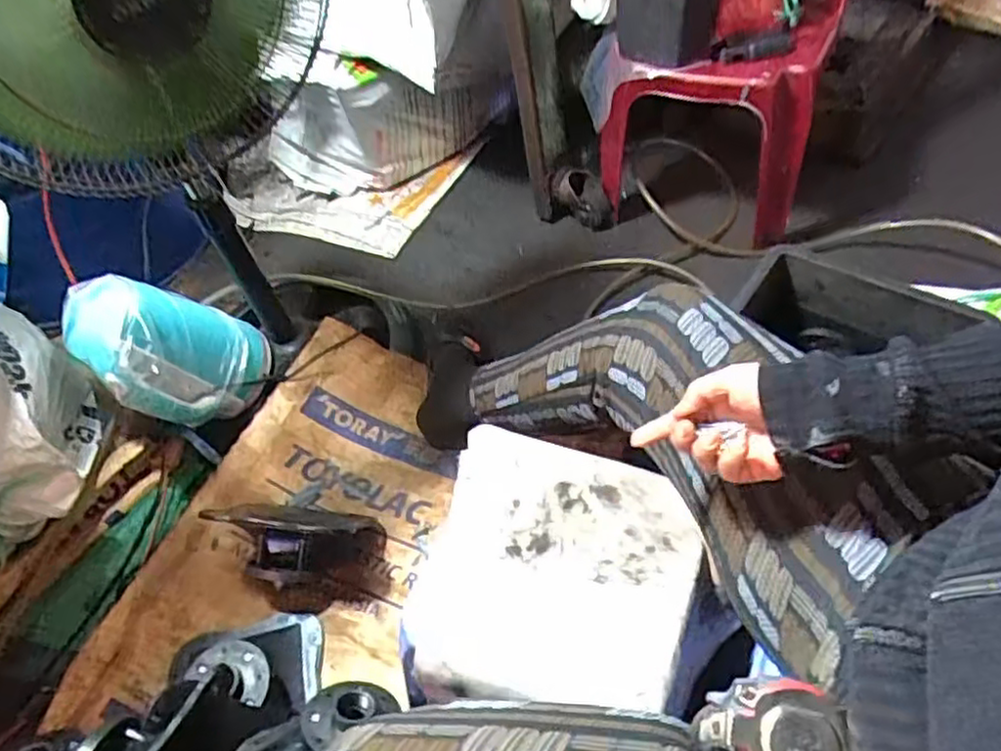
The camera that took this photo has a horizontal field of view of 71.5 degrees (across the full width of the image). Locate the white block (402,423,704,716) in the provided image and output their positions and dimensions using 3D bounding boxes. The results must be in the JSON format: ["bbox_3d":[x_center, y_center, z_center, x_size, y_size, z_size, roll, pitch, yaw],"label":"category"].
[{"bbox_3d":[0.049,0.173,0.633,0.236,0.030,0.249,11,52,15],"label":"white block"}]

